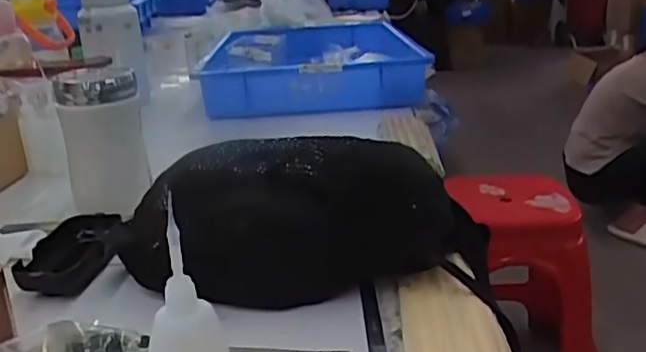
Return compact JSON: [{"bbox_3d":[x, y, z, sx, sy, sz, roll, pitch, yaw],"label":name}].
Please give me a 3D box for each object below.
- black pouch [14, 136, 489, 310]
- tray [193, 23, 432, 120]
[{"bbox_3d":[-0.065,0.029,0.495,0.345,0.099,0.115,0,20,6],"label":"black pouch"},{"bbox_3d":[-0.016,-0.208,1.178,0.336,0.078,0.518,-3,20,-1],"label":"tray"}]

